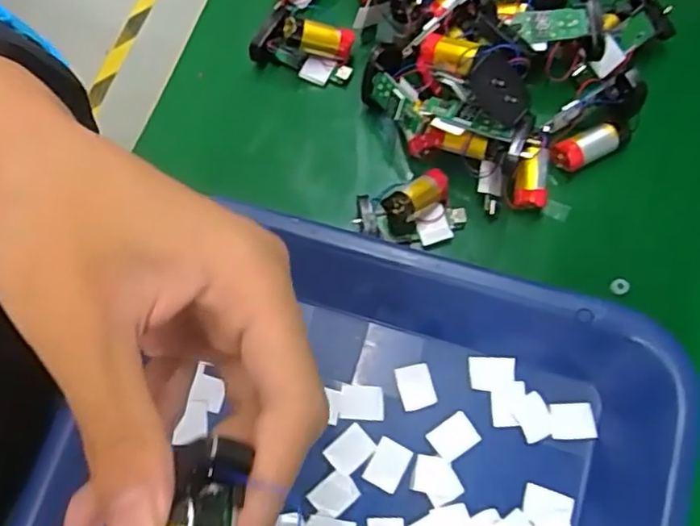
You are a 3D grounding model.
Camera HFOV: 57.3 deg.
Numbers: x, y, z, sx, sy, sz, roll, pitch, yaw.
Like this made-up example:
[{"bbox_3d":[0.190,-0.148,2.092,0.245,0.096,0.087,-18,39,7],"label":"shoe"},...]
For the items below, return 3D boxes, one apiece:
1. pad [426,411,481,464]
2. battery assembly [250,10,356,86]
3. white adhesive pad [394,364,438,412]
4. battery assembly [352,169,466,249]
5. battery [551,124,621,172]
[{"bbox_3d":[0.046,0.077,0.284,0.020,0.004,0.016,-34,75,-8],"label":"pad"},{"bbox_3d":[-0.025,-0.115,0.337,0.050,0.031,0.023,15,74,11],"label":"battery assembly"},{"bbox_3d":[0.030,0.056,0.291,0.015,0.004,0.020,-15,73,-3],"label":"white adhesive pad"},{"bbox_3d":[0.029,-0.024,0.308,0.049,0.025,0.031,-22,73,-5],"label":"battery assembly"},{"bbox_3d":[0.117,-0.057,0.317,0.033,0.016,0.013,-24,74,-5],"label":"battery"}]

